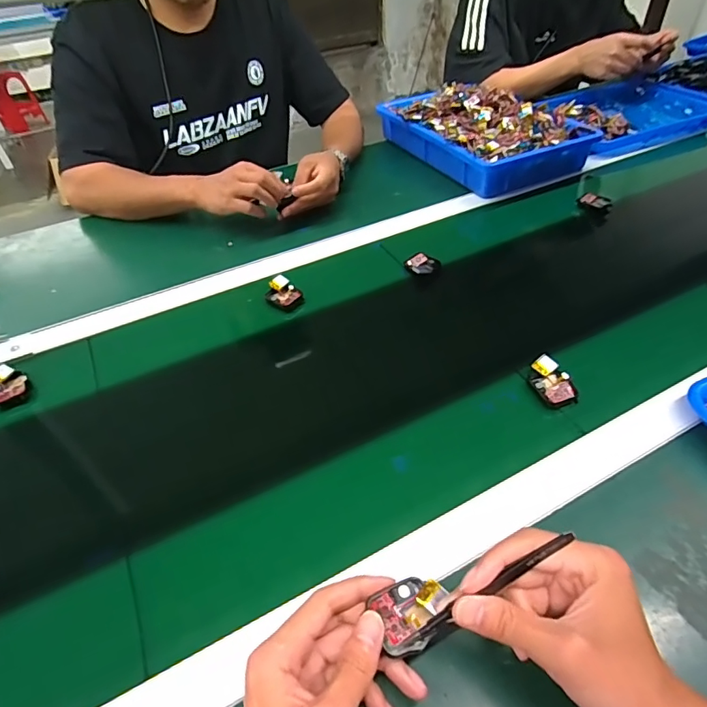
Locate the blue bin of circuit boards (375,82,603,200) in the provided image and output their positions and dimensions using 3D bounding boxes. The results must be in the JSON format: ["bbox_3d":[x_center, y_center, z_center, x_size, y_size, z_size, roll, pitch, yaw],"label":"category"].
[{"bbox_3d":[0.234,-0.419,0.899,0.238,0.098,0.343,-21,46,-19],"label":"blue bin of circuit boards"}]

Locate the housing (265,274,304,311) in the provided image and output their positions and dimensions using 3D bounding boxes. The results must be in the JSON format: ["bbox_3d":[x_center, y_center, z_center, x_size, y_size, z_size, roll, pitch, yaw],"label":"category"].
[{"bbox_3d":[-0.091,-0.077,0.607,0.046,0.020,0.039,27,50,28],"label":"housing"}]

